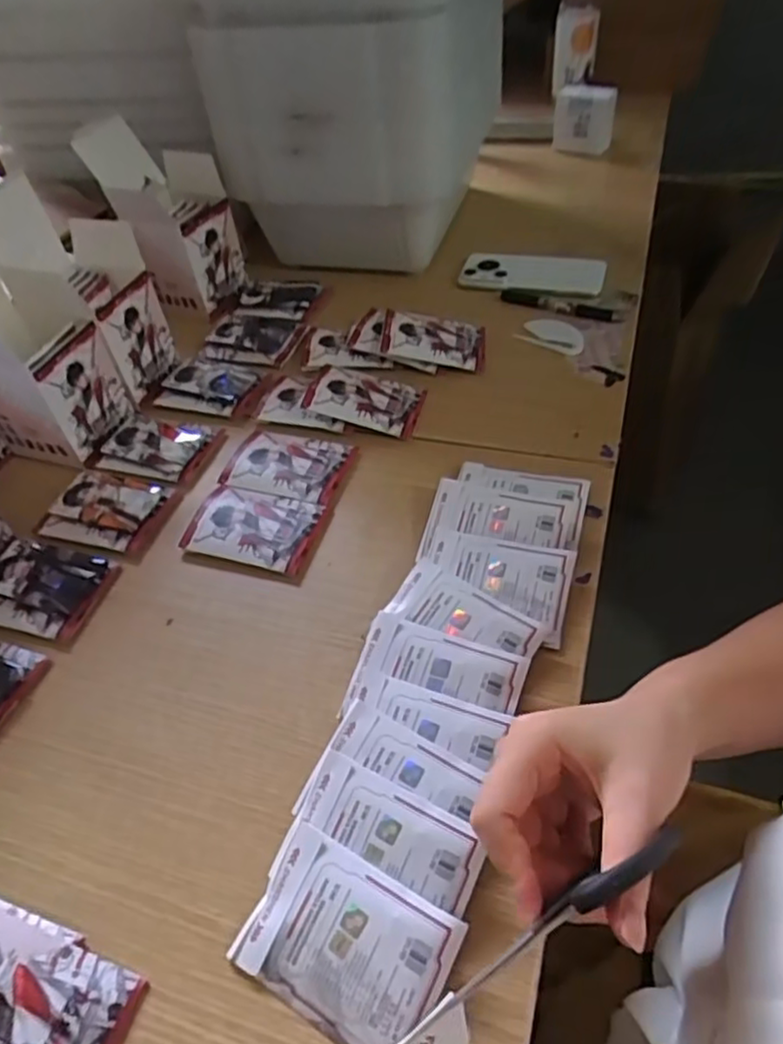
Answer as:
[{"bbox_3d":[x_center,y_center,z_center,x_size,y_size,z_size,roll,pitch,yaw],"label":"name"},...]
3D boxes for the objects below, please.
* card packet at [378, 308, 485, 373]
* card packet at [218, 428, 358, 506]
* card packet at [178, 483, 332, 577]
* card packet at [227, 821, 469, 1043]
[{"bbox_3d":[0.042,-0.180,0.657,0.100,0.014,0.063,12,57,-4],"label":"card packet"},{"bbox_3d":[-0.091,-0.052,0.577,0.108,0.005,0.073,12,51,16],"label":"card packet"},{"bbox_3d":[-0.109,0.002,0.533,0.105,0.010,0.071,12,51,16],"label":"card packet"},{"bbox_3d":[-0.023,0.209,0.333,0.101,0.007,0.071,21,70,24],"label":"card packet"}]

